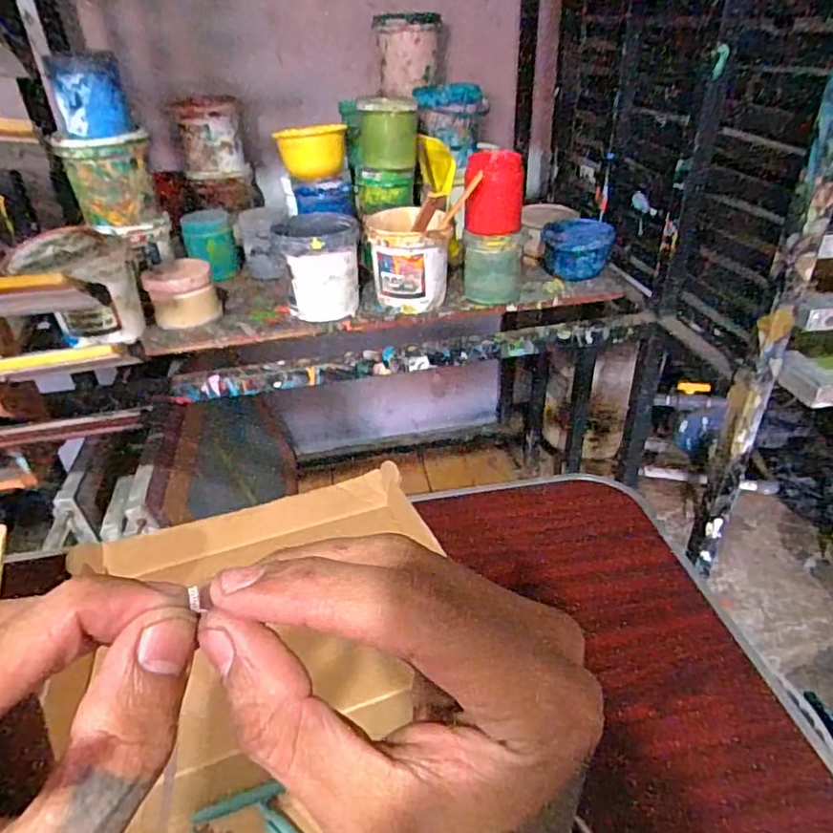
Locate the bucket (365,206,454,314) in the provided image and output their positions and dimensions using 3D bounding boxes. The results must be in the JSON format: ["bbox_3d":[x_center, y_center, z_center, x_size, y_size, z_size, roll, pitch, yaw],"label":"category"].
[{"bbox_3d":[-0.012,-0.238,0.913,0.114,0.119,0.120,-2,35,0],"label":"bucket"}]

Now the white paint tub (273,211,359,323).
[{"bbox_3d":[-0.141,-0.222,0.896,0.105,0.123,0.112,-1,35,1],"label":"white paint tub"}]

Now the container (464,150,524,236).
[{"bbox_3d":[0.111,-0.326,0.875,0.081,0.098,0.077,-1,35,2],"label":"container"}]

